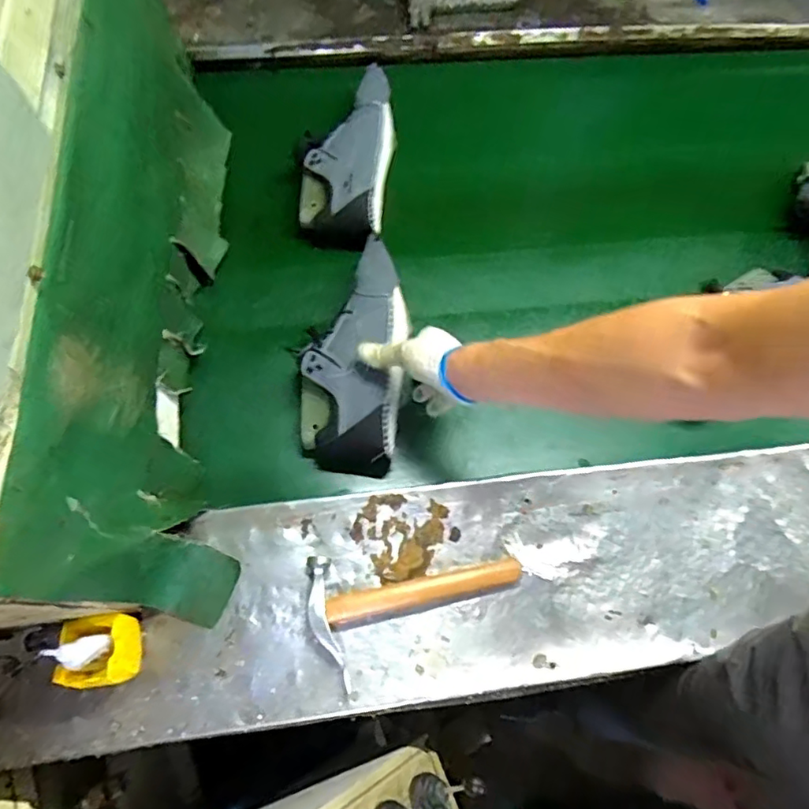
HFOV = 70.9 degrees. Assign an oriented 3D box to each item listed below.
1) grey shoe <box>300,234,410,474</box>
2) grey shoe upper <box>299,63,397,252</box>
[{"bbox_3d":[-0.058,-0.064,0.739,0.124,0.088,0.297,9,76,1],"label":"grey shoe"},{"bbox_3d":[-0.076,-0.379,0.865,0.134,0.068,0.293,15,84,3],"label":"grey shoe upper"}]

